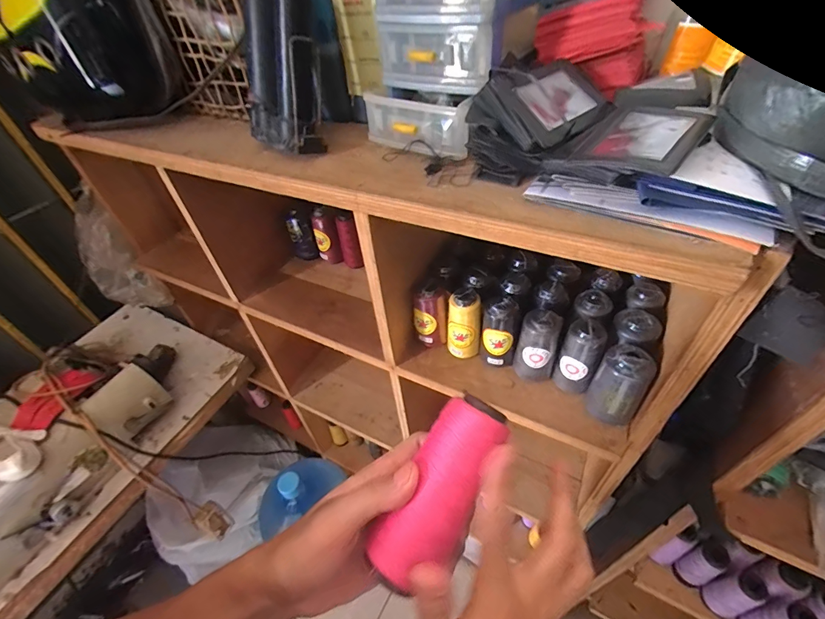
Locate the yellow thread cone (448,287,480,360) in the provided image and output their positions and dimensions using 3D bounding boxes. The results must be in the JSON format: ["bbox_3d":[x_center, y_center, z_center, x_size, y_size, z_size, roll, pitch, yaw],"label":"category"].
[{"bbox_3d":[0.074,0.023,0.545,0.048,0.111,0.039,1,46,8],"label":"yellow thread cone"}]

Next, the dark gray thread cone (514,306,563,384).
[{"bbox_3d":[0.167,0.052,0.510,0.052,0.116,0.045,13,49,19],"label":"dark gray thread cone"}]

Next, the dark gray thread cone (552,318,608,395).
[{"bbox_3d":[0.214,0.061,0.490,0.047,0.110,0.046,26,54,28],"label":"dark gray thread cone"}]

